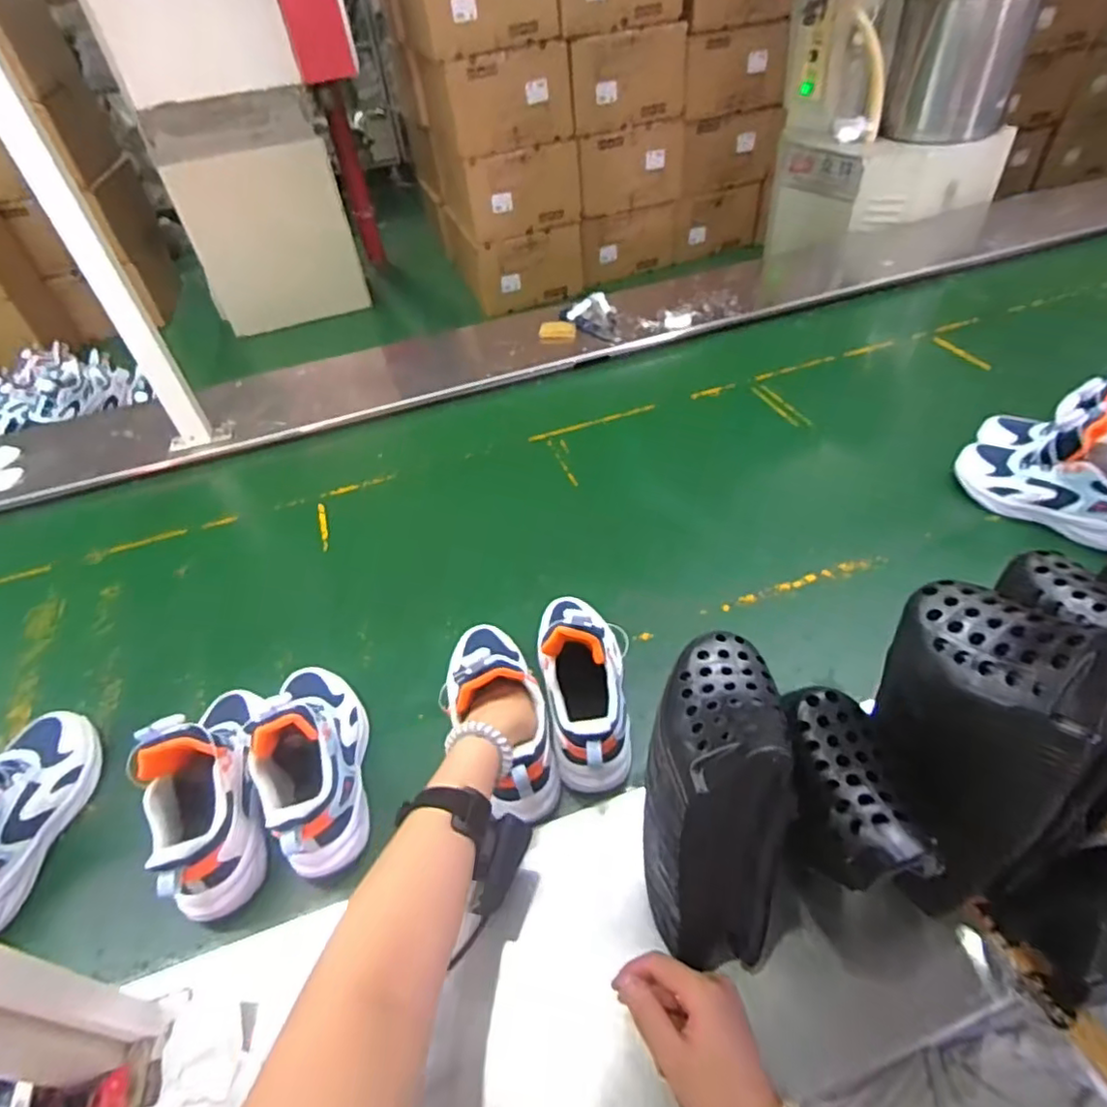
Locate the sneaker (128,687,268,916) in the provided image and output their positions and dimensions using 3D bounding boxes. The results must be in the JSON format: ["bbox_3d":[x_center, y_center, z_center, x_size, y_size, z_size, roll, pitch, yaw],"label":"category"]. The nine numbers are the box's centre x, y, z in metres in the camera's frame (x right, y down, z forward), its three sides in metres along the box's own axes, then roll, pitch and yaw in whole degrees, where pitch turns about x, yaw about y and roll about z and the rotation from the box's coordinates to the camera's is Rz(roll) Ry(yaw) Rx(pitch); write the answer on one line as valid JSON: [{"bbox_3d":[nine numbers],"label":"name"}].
[{"bbox_3d":[-0.328,0.214,0.585,0.076,0.142,0.214,-19,46,-12],"label":"sneaker"}]

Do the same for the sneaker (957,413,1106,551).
[{"bbox_3d":[0.631,-0.107,0.775,0.104,0.118,0.212,-32,49,-24],"label":"sneaker"}]

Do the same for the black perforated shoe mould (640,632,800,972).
[{"bbox_3d":[0.107,0.186,0.439,0.085,0.232,0.115,-8,29,-24],"label":"black perforated shoe mould"}]

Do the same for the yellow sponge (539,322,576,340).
[{"bbox_3d":[0.008,-0.447,1.248,0.073,0.017,0.043,6,52,9],"label":"yellow sponge"}]

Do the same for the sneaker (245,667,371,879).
[{"bbox_3d":[-0.234,0.192,0.610,0.079,0.136,0.218,-14,45,-6],"label":"sneaker"}]

